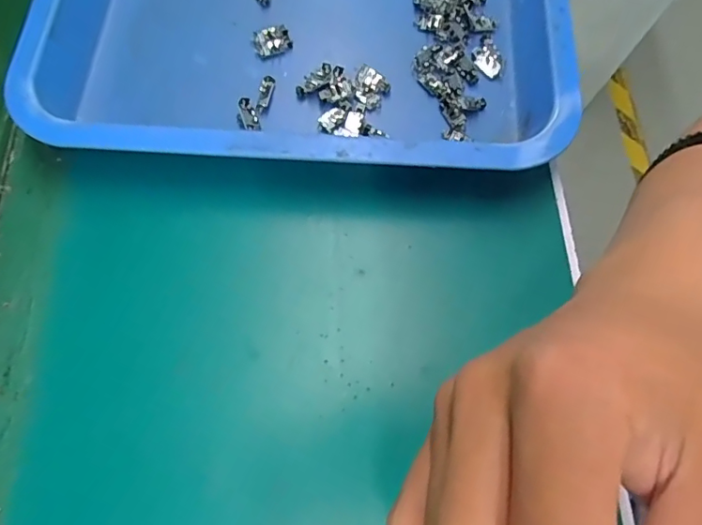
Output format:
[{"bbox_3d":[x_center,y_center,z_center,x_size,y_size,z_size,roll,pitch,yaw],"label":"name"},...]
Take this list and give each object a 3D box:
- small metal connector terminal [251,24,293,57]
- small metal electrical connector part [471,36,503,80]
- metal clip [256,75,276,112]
[{"bbox_3d":[-0.055,-0.153,0.361,0.026,0.005,0.021,-15,69,-6],"label":"small metal connector terminal"},{"bbox_3d":[0.094,-0.141,0.363,0.019,0.007,0.033,-6,68,-3],"label":"small metal electrical connector part"},{"bbox_3d":[-0.056,-0.111,0.345,0.008,0.006,0.027,11,68,4],"label":"metal clip"}]

